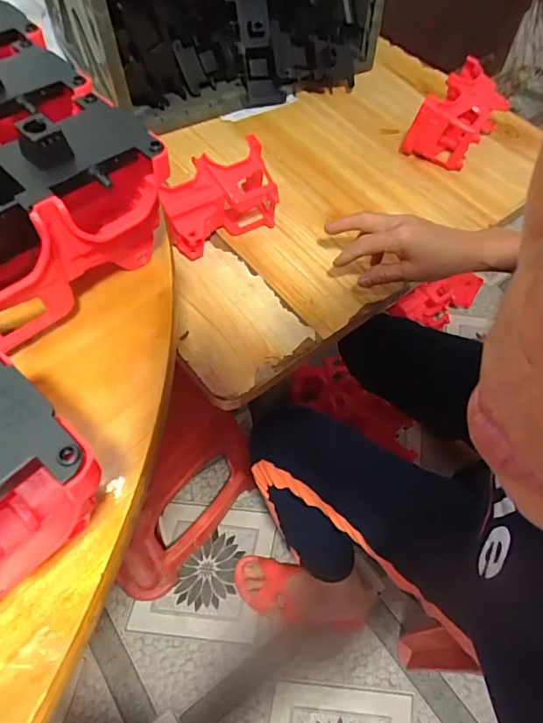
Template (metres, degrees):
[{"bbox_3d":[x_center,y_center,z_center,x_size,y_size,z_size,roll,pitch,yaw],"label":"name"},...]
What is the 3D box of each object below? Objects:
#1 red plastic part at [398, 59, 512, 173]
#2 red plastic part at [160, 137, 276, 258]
[{"bbox_3d":[0.264,-0.347,0.700,0.094,0.080,0.154,27,60,16],"label":"red plastic part"},{"bbox_3d":[-0.061,-0.188,0.587,0.142,0.082,0.078,-29,61,-19],"label":"red plastic part"}]

